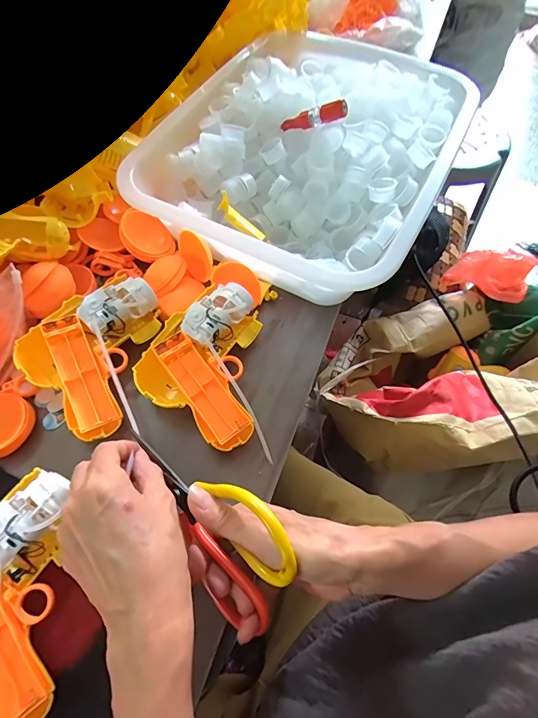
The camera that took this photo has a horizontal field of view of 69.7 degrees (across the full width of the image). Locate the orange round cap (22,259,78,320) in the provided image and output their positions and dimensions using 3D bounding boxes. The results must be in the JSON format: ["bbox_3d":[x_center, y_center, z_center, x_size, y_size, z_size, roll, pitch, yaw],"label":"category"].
[{"bbox_3d":[-0.231,-0.075,0.404,0.051,0.028,0.047,-33,112,-15],"label":"orange round cap"}]

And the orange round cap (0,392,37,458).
[{"bbox_3d":[-0.246,0.060,0.352,0.050,0.020,0.057,23,64,11],"label":"orange round cap"}]

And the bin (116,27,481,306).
[{"bbox_3d":[0.046,-0.232,0.464,0.299,0.105,0.358,25,65,12],"label":"bin"}]

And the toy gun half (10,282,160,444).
[{"bbox_3d":[-0.152,-0.009,0.364,0.114,0.034,0.132,40,69,18],"label":"toy gun half"}]

